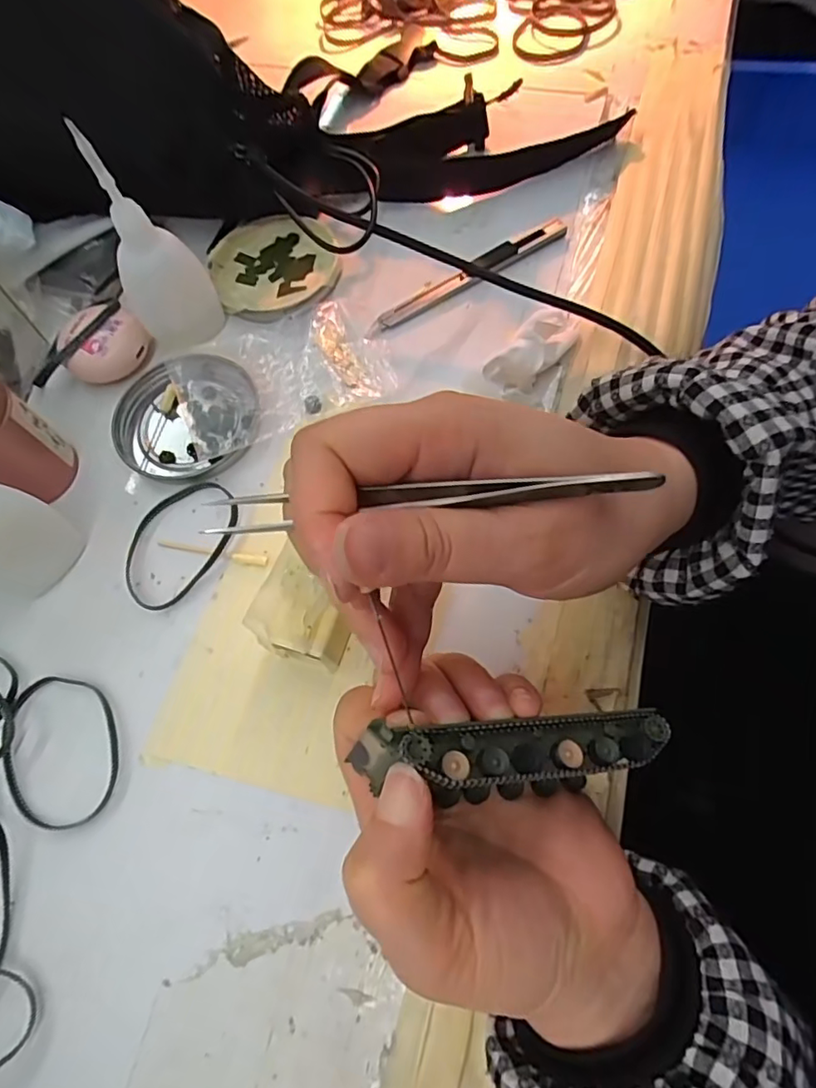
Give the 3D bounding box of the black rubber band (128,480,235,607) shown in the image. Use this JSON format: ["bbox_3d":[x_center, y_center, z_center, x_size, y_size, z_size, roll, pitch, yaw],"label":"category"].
[{"bbox_3d":[-0.117,-0.002,0.284,0.048,0.005,0.069,38,74,16],"label":"black rubber band"}]

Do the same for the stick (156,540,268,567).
[{"bbox_3d":[-0.098,0.005,0.281,0.059,0.004,0.006,10,69,6],"label":"stick"}]

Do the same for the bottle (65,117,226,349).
[{"bbox_3d":[-0.133,-0.148,0.286,0.040,0.103,0.037,11,69,7],"label":"bottle"}]

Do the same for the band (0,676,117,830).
[{"bbox_3d":[-0.155,0.091,0.248,0.048,0.004,0.067,-18,68,-5],"label":"band"}]

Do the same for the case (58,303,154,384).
[{"bbox_3d":[-0.176,-0.114,0.322,0.046,0.018,0.042,-1,68,2],"label":"case"}]

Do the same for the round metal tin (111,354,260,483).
[{"bbox_3d":[-0.121,-0.068,0.310,0.078,0.013,0.074,-1,68,2],"label":"round metal tin"}]

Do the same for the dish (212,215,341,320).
[{"bbox_3d":[-0.082,-0.171,0.348,0.077,0.013,0.084,-1,68,2],"label":"dish"}]

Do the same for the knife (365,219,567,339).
[{"bbox_3d":[0.034,-0.159,0.334,0.139,0.011,0.016,-31,70,-10],"label":"knife"}]

